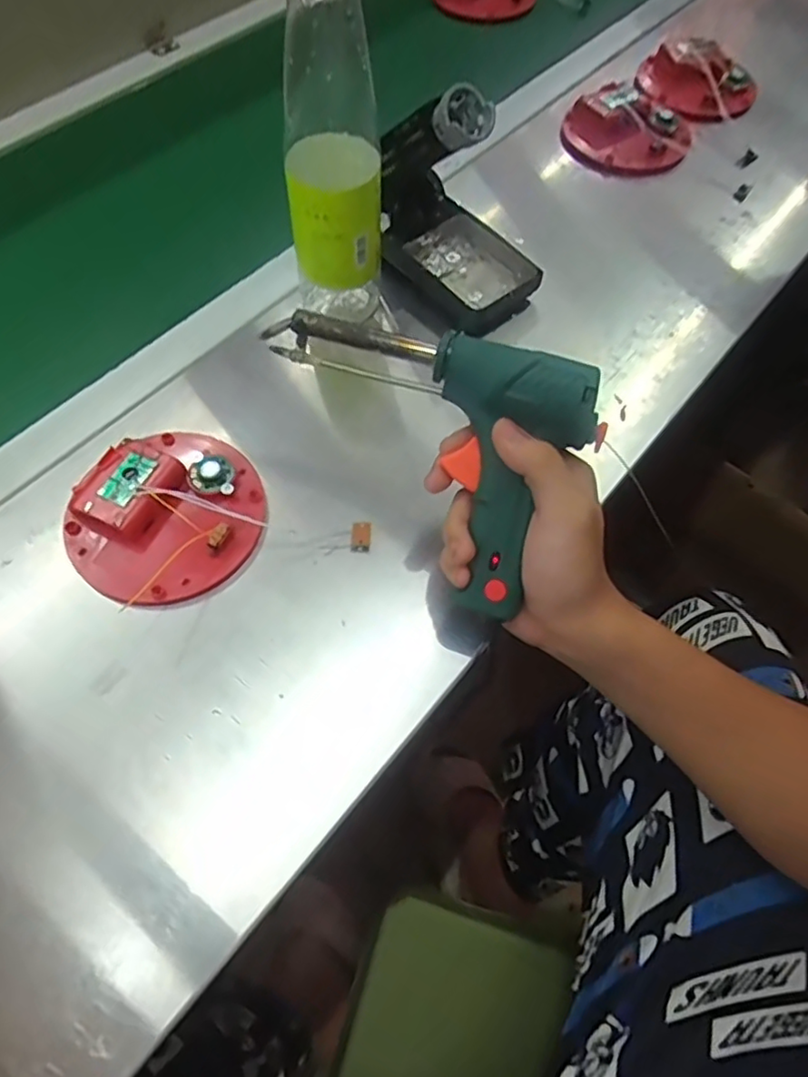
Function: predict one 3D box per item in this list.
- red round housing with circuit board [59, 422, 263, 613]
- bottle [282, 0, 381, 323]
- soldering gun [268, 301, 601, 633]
[{"bbox_3d":[-0.149,-0.018,0.391,0.112,0.020,0.118,0,63,1],"label":"red round housing with circuit board"},{"bbox_3d":[-0.047,-0.242,0.393,0.061,0.218,0.053,-4,63,-1],"label":"bottle"},{"bbox_3d":[0.035,-0.069,0.346,0.121,0.042,0.198,-39,82,21],"label":"soldering gun"}]

